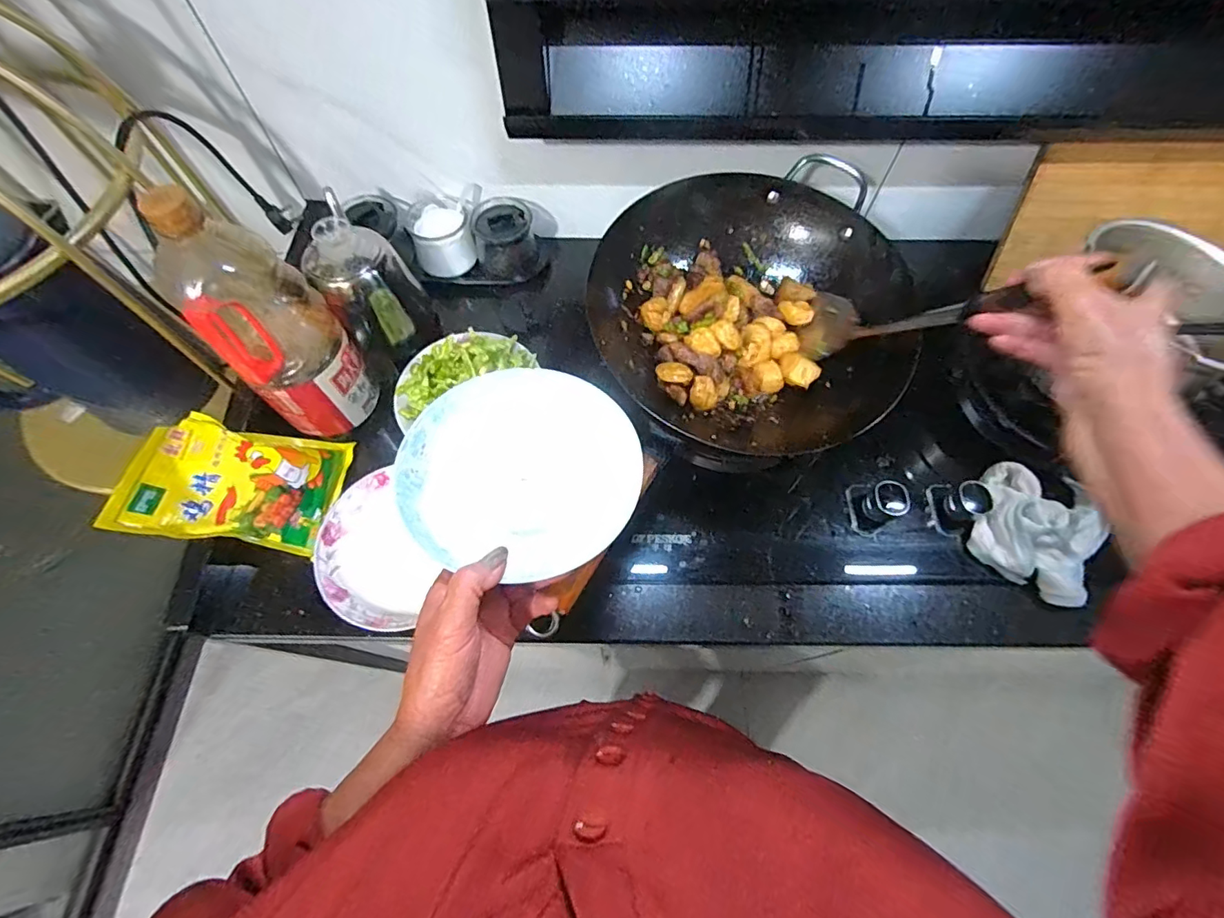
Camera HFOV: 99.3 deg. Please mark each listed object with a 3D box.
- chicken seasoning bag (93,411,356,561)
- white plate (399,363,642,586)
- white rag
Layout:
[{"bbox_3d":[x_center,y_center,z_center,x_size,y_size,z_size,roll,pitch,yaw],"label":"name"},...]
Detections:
[{"bbox_3d":[-0.388,0.024,0.546,0.179,0.028,0.139,15,58,-22],"label":"chicken seasoning bag"},{"bbox_3d":[-0.064,0.008,0.384,0.162,0.033,0.153,0,64,0],"label":"white plate"},{"bbox_3d":[0.438,0.074,0.539,0.104,0.057,0.128,14,65,7],"label":"white rag"}]

